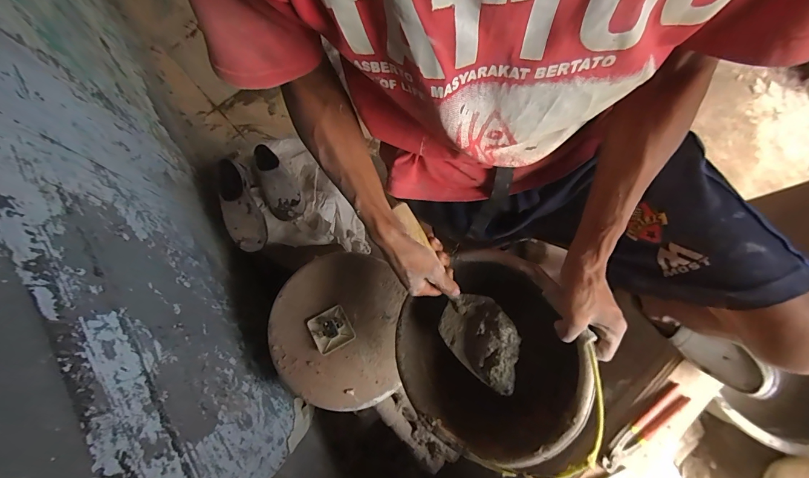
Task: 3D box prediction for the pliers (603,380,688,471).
[{"bbox_3d":[0.464,0.367,0.693,0.212,0.015,0.041,-39,81,-8],"label":"pliers"}]

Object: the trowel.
[{"bbox_3d":[0.070,0.076,0.497,0.081,0.056,0.279,-30,87,-7],"label":"trowel"}]

